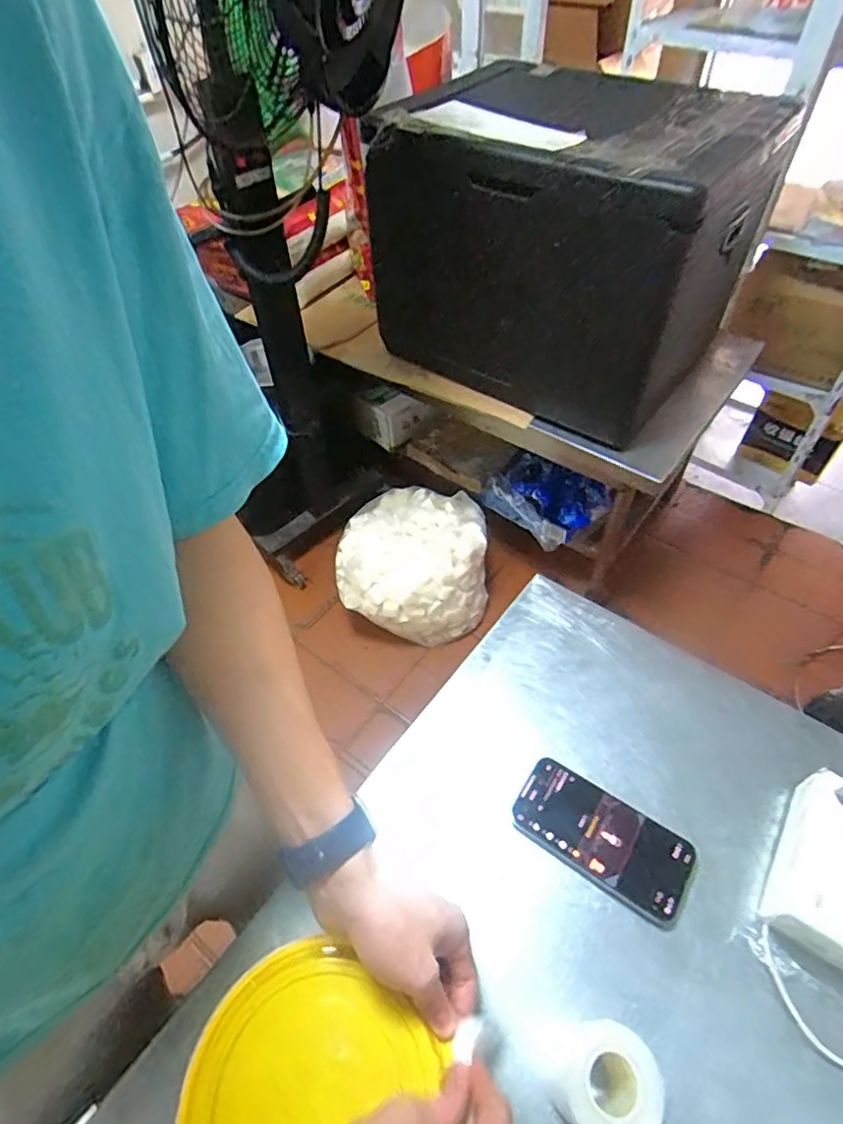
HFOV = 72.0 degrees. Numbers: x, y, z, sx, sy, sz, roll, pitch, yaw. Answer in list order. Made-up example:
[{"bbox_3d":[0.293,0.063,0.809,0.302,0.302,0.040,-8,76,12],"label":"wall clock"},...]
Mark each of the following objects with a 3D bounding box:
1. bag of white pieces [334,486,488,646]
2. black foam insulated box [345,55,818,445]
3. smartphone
[{"bbox_3d":[-0.023,0.012,1.556,0.385,0.242,0.353,-2,50,1],"label":"bag of white pieces"},{"bbox_3d":[0.289,-0.701,1.276,0.714,0.468,0.548,26,56,23],"label":"black foam insulated box"},{"bbox_3d":[0.151,0.231,0.486,0.147,0.012,0.069,29,58,23],"label":"smartphone"}]

